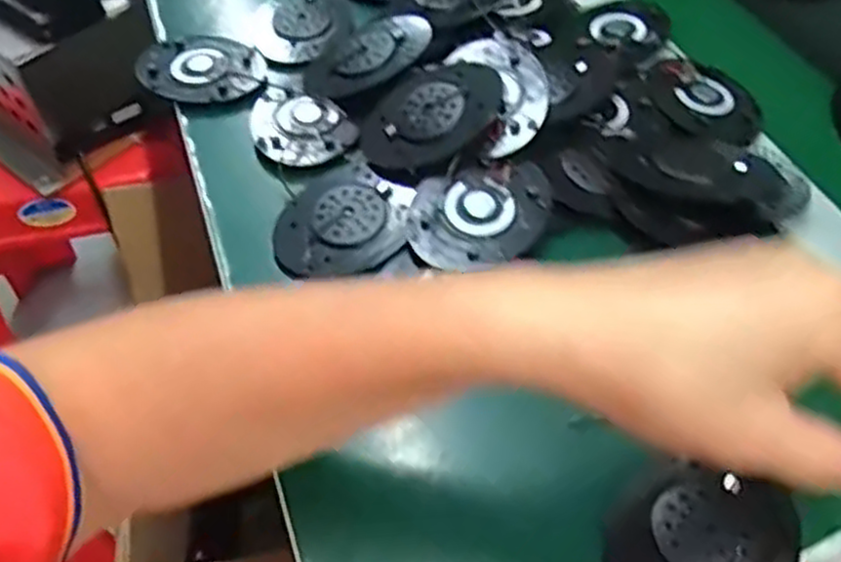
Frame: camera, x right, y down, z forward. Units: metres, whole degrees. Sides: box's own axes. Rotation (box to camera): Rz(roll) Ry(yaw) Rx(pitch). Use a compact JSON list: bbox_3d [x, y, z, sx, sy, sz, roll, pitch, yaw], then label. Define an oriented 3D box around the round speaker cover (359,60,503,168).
[{"bbox_3d":[0.004,-0.098,0.434,0.082,0.009,0.069,-45,56,-1],"label":"round speaker cover"}]

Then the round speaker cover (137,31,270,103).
[{"bbox_3d":[-0.146,-0.142,0.497,0.073,0.008,0.075,1,51,-1],"label":"round speaker cover"}]

